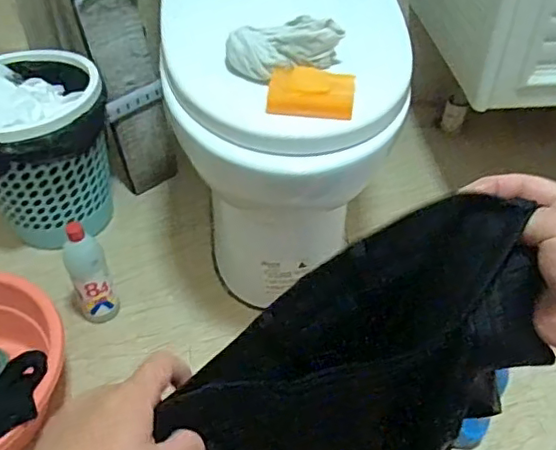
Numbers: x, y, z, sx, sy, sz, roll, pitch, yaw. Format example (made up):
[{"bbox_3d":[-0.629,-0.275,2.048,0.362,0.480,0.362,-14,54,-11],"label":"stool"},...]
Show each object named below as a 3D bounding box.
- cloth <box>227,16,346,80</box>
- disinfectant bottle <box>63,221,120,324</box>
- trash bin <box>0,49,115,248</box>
[{"bbox_3d":[0.009,-0.215,0.724,0.143,0.048,0.083,-1,43,-1],"label":"cloth"},{"bbox_3d":[-0.299,0.081,0.930,0.062,0.179,0.049,-23,47,-22],"label":"disinfectant bottle"},{"bbox_3d":[-0.425,-0.123,1.056,0.258,0.281,0.245,-19,46,-19],"label":"trash bin"}]

